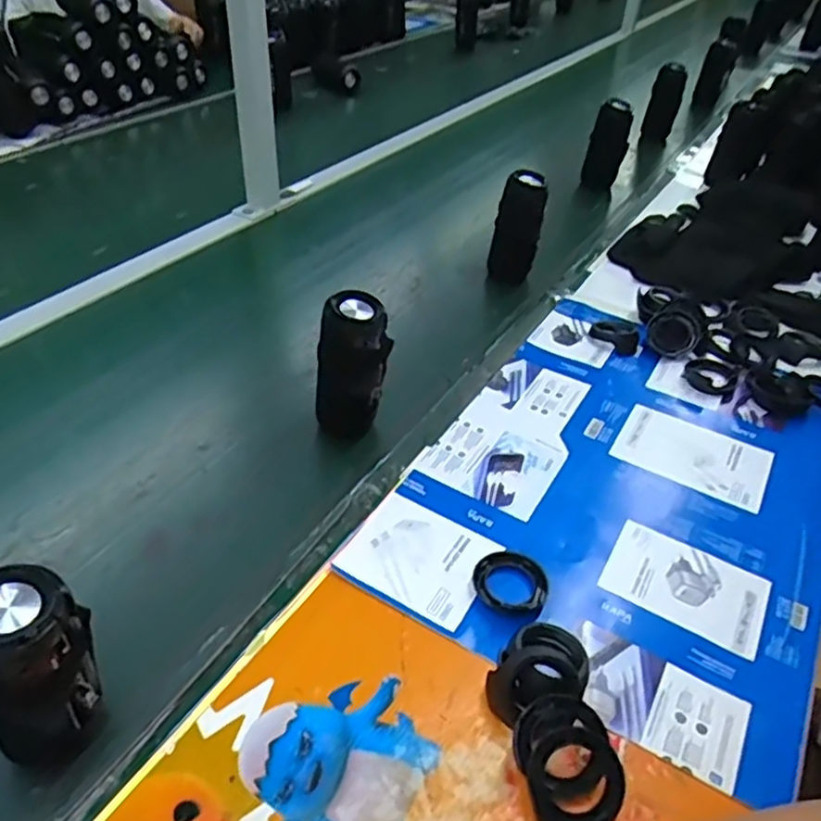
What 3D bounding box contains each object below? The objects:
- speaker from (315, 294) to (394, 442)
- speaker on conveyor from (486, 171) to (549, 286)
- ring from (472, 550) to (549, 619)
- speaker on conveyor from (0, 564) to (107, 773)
[{"bbox_3d":[-0.057,-0.035,0.705,0.057,0.164,0.057,2,40,-1],"label":"speaker"},{"bbox_3d":[0.152,-0.253,0.980,0.070,0.158,0.056,7,40,4],"label":"speaker on conveyor"},{"bbox_3d":[0.085,0.143,0.570,0.064,0.016,0.061,2,40,-1],"label":"ring"},{"bbox_3d":[-0.230,0.169,0.430,0.059,0.155,0.066,4,40,1],"label":"speaker on conveyor"}]

